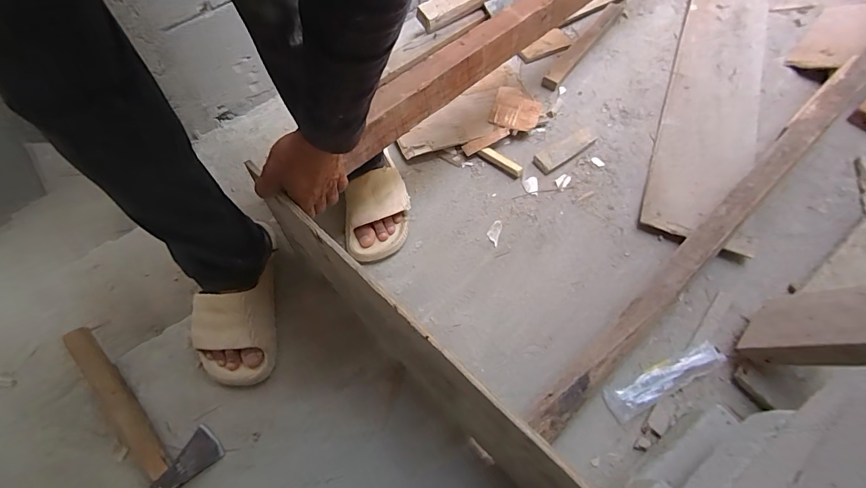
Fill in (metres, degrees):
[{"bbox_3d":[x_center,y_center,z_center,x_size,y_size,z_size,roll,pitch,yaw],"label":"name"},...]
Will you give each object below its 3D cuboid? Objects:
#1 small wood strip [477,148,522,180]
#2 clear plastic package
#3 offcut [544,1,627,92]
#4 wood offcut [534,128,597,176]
[{"bbox_3d":[0.141,-0.171,0.849,0.095,0.025,0.020,35,67,17],"label":"small wood strip"},{"bbox_3d":[0.365,0.212,0.635,0.196,0.025,0.049,-22,64,-11],"label":"clear plastic package"},{"bbox_3d":[0.397,-0.524,1.042,0.045,0.028,0.404,33,66,16],"label":"offcut"},{"bbox_3d":[0.285,-0.205,0.871,0.162,0.019,0.049,-34,67,-17],"label":"wood offcut"}]

